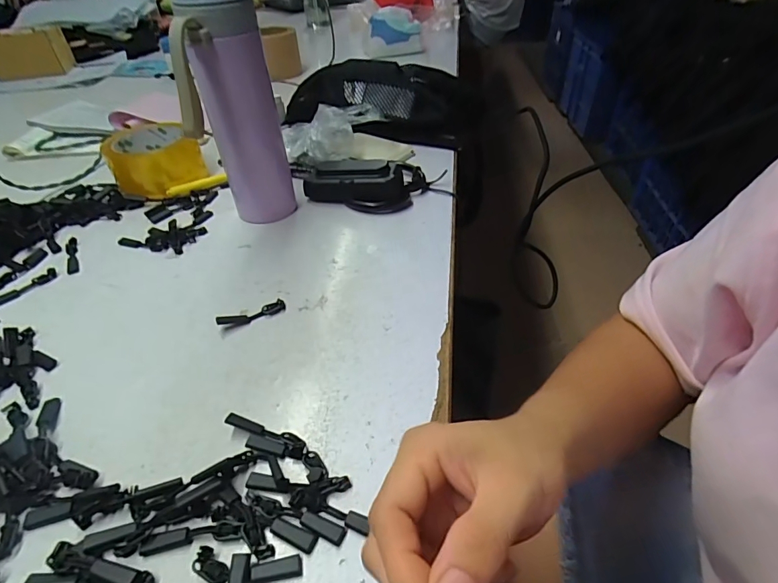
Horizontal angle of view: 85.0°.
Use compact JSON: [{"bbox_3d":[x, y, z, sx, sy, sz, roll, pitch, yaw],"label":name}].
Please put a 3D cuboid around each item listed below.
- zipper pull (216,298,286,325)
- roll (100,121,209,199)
[{"bbox_3d":[-0.111,0.018,0.342,0.053,0.010,0.012,-19,45,-19],"label":"zipper pull"},{"bbox_3d":[-0.278,-0.158,0.510,0.101,0.053,0.107,-19,45,-19],"label":"roll"}]

